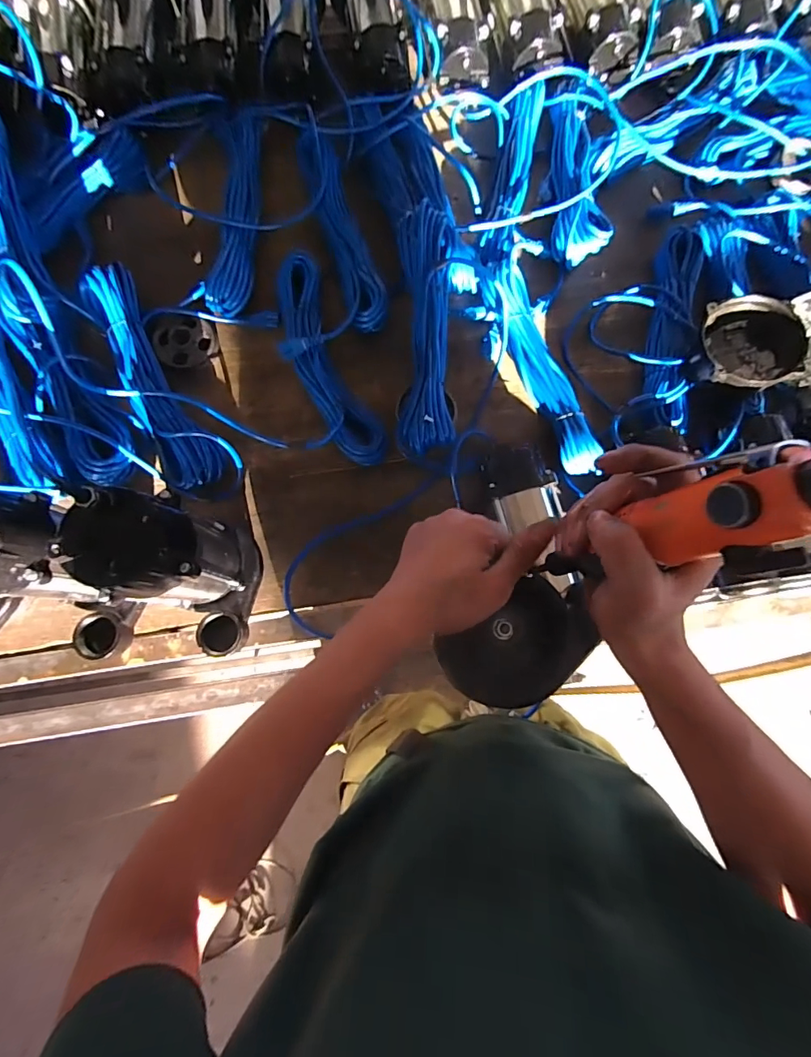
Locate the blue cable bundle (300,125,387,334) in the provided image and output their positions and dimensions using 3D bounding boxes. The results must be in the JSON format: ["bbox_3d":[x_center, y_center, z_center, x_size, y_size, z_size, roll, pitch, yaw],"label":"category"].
[{"bbox_3d":[-0.096,-0.458,0.709,0.063,0.043,0.343,-17,79,-4],"label":"blue cable bundle"}]

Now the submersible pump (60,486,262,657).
[{"bbox_3d":[-0.231,0.054,0.472,0.097,0.219,0.152,-2,78,-1],"label":"submersible pump"}]

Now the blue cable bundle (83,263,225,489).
[{"bbox_3d":[-0.353,-0.210,0.646,0.079,0.062,0.335,-28,80,-7],"label":"blue cable bundle"}]

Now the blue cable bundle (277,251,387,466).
[{"bbox_3d":[-0.120,-0.242,0.670,0.105,0.062,0.338,-21,79,-5],"label":"blue cable bundle"}]

